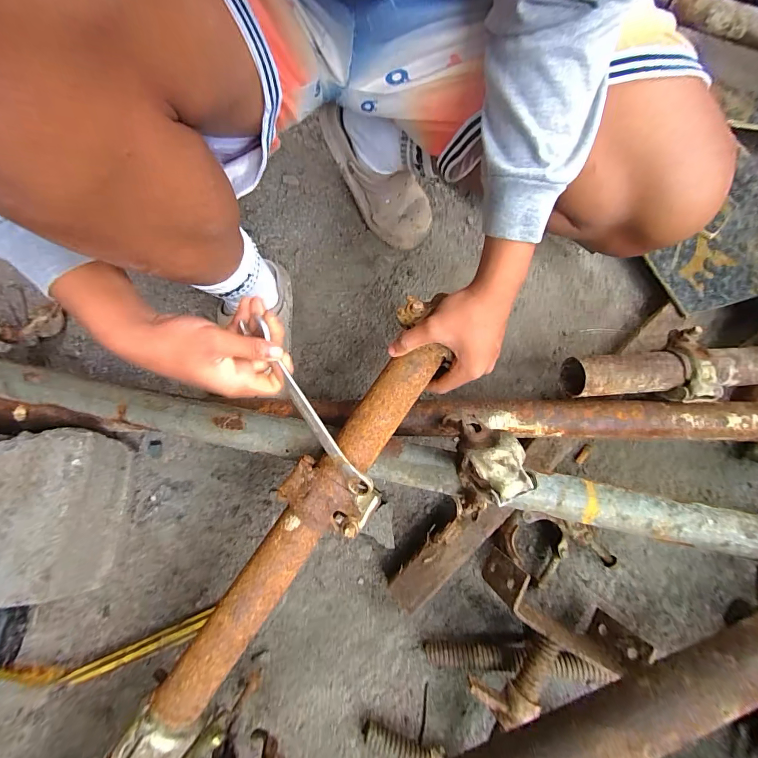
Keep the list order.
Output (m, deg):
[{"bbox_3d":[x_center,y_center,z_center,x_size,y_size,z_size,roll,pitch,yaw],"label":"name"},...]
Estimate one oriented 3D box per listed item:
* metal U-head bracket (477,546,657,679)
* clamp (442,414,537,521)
[{"bbox_3d":[0.212,0.277,0.430,0.173,0.126,0.051,29,74,7],"label":"metal U-head bracket"},{"bbox_3d":[0.109,0.084,0.382,0.055,0.092,0.110,-14,73,-6],"label":"clamp"}]

